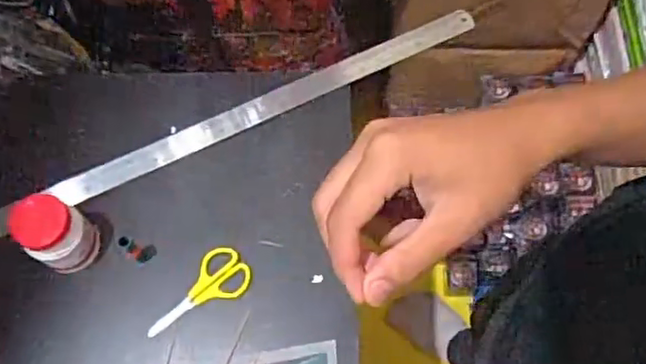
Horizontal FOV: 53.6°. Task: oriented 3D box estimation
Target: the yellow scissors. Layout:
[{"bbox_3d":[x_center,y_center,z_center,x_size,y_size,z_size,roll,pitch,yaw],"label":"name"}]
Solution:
[{"bbox_3d":[-0.128,0.115,0.646,0.116,0.012,0.051,-37,72,-13],"label":"yellow scissors"}]

